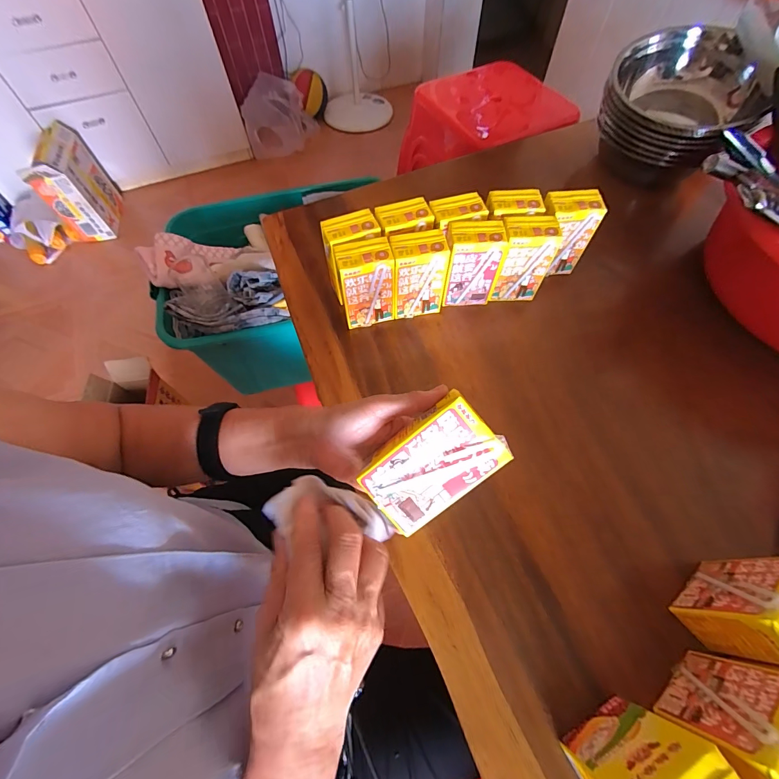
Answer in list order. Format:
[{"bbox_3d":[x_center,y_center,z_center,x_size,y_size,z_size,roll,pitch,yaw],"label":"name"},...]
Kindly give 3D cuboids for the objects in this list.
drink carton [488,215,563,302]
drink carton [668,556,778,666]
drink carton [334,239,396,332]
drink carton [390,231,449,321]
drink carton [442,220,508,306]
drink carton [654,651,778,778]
[{"bbox_3d":[0.166,-0.163,0.468,0.063,0.105,0.041,-4,61,-4],"label":"drink carton"},{"bbox_3d":[0.288,0.174,0.286,0.069,0.098,0.044,-36,68,-19],"label":"drink carton"},{"bbox_3d":[-0.029,-0.128,0.449,0.063,0.103,0.039,-12,62,-8],"label":"drink carton"},{"bbox_3d":[0.033,-0.139,0.452,0.063,0.102,0.041,-13,62,-8],"label":"drink carton"},{"bbox_3d":[0.101,-0.156,0.463,0.067,0.102,0.043,-5,61,-4],"label":"drink carton"},{"bbox_3d":[0.249,0.234,0.254,0.067,0.099,0.050,-37,68,-19],"label":"drink carton"}]

